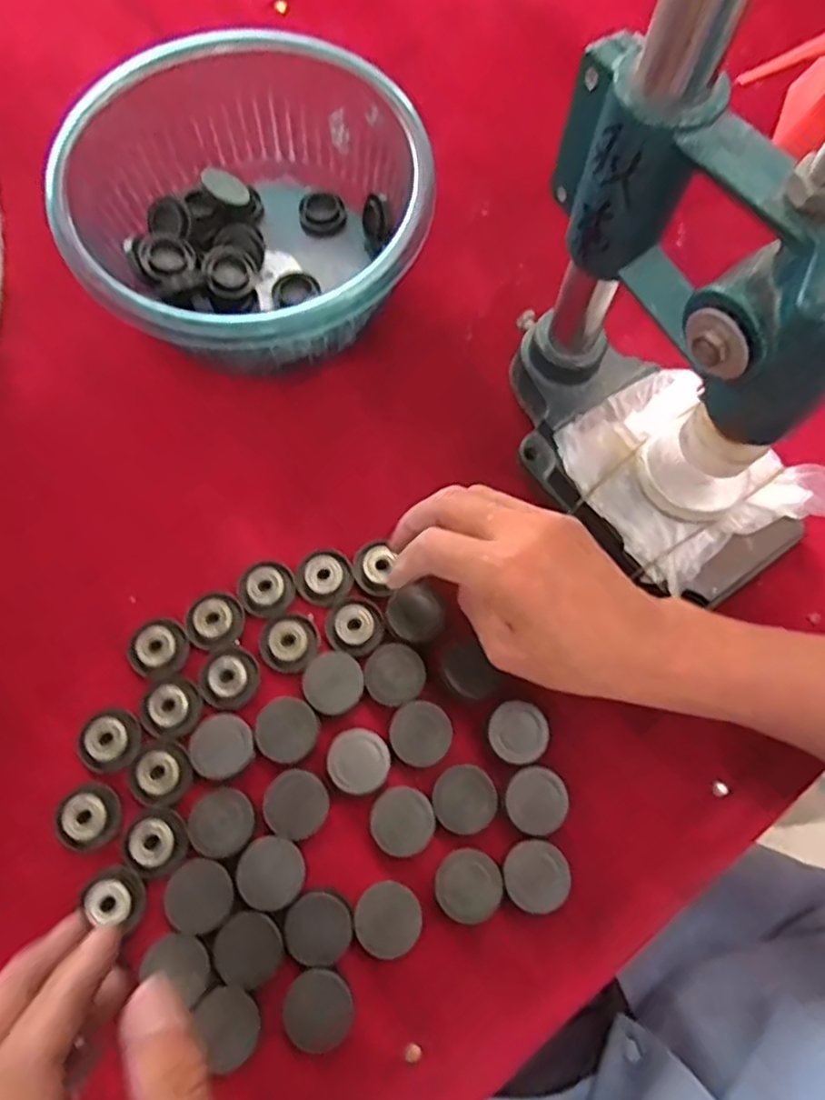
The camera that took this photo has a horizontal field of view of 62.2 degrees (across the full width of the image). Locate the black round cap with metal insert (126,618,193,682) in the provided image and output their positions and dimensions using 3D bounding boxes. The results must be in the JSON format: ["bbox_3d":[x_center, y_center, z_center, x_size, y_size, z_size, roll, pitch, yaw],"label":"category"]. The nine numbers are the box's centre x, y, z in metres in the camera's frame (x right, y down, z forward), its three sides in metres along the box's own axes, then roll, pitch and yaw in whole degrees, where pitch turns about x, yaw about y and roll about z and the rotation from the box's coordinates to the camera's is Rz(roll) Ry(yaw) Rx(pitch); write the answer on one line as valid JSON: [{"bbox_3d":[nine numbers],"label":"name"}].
[{"bbox_3d":[-0.142,0.056,0.382,0.032,0.007,0.032,0,71,0],"label":"black round cap with metal insert"}]

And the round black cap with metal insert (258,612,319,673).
[{"bbox_3d":[-0.069,0.052,0.384,0.032,0.005,0.032,0,71,0],"label":"round black cap with metal insert"}]

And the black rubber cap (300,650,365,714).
[{"bbox_3d":[-0.043,0.072,0.374,0.032,0.011,0.033,0,71,0],"label":"black rubber cap"}]

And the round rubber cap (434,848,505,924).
[{"bbox_3d":[0.028,0.167,0.343,0.032,0.015,0.033,0,71,0],"label":"round rubber cap"}]

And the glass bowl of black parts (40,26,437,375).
[{"bbox_3d":[-0.098,-0.201,0.419,0.184,0.103,0.192,0,71,0],"label":"glass bowl of black parts"}]

